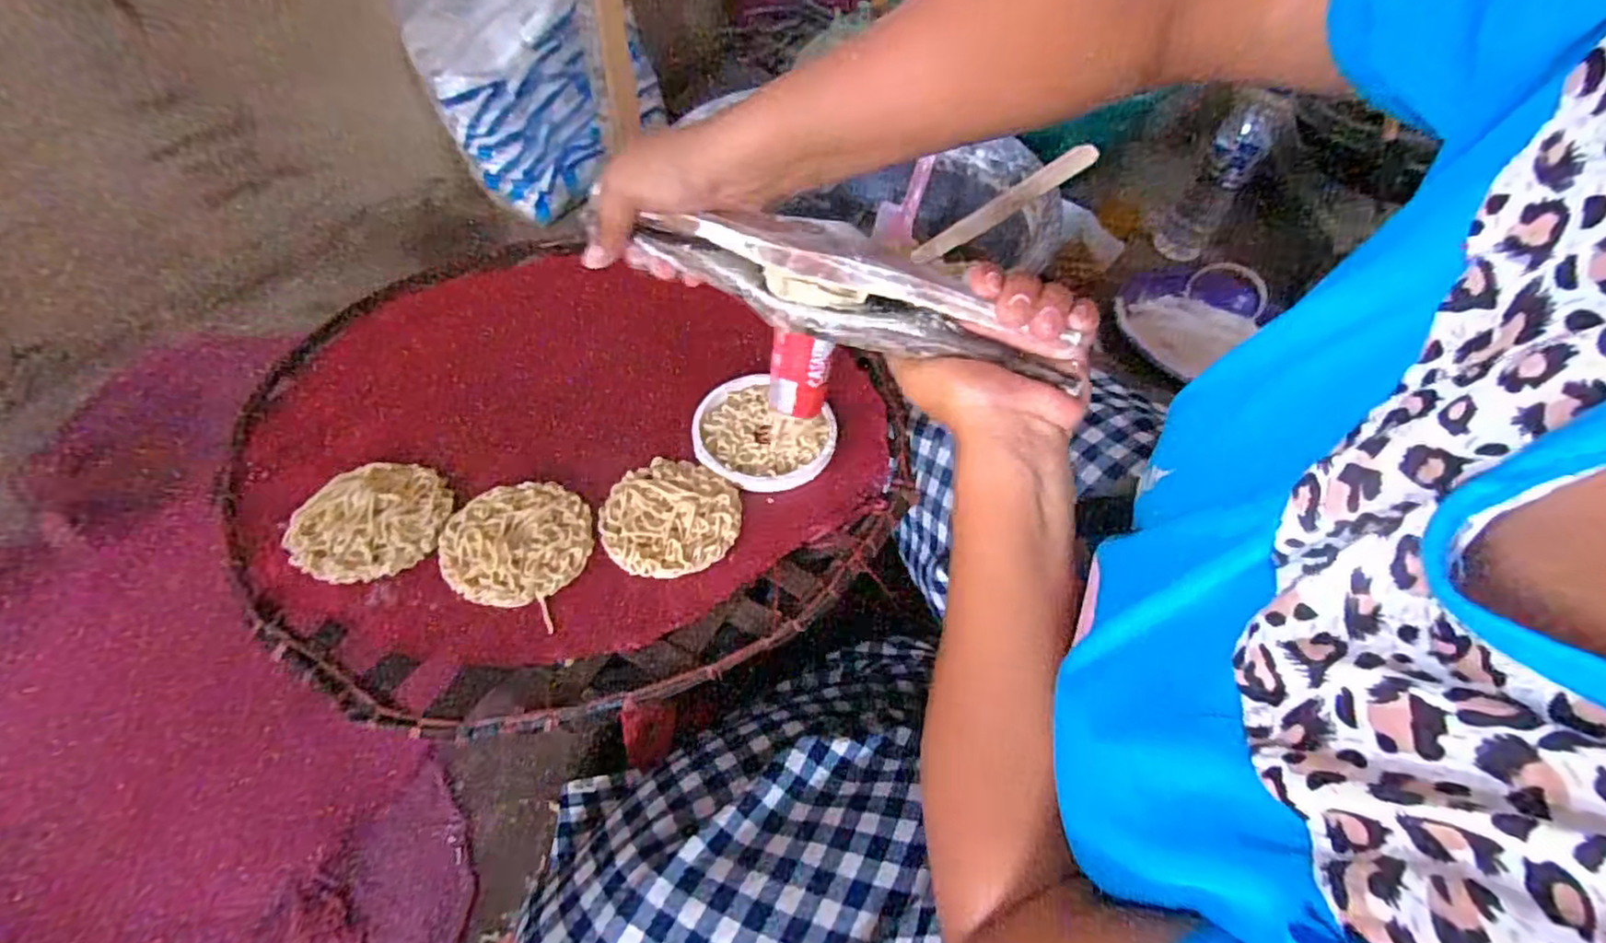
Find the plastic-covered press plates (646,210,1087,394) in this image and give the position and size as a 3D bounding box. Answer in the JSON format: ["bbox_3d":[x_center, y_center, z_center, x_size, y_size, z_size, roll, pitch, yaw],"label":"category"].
[{"bbox_3d":[0.021,-0.099,0.351,0.232,0.044,0.064,22,55,11],"label":"plastic-covered press plates"}]

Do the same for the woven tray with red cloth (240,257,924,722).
[{"bbox_3d":[-0.129,-0.017,0.412,0.331,0.028,0.331,-37,63,-27],"label":"woven tray with red cloth"}]

